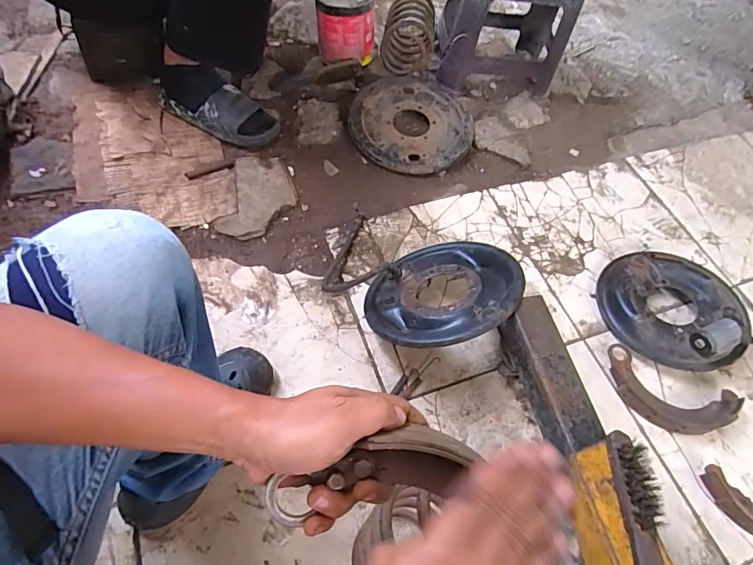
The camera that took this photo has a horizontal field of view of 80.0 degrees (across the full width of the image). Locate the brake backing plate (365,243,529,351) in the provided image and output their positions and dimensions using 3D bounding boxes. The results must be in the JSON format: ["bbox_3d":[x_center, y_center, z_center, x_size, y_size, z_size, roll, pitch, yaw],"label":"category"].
[{"bbox_3d":[0.118,0.018,0.777,0.257,0.028,0.266,-14,35,10],"label":"brake backing plate"}]

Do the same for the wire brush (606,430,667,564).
[{"bbox_3d":[0.318,0.295,0.525,0.038,0.036,0.228,3,58,-4],"label":"wire brush"}]

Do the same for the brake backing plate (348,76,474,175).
[{"bbox_3d":[0.087,-0.399,1.130,0.295,0.051,0.315,6,58,-1],"label":"brake backing plate"}]

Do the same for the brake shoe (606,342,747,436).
[{"bbox_3d":[0.529,0.206,0.812,0.220,0.031,0.116,25,60,11],"label":"brake shoe"}]

